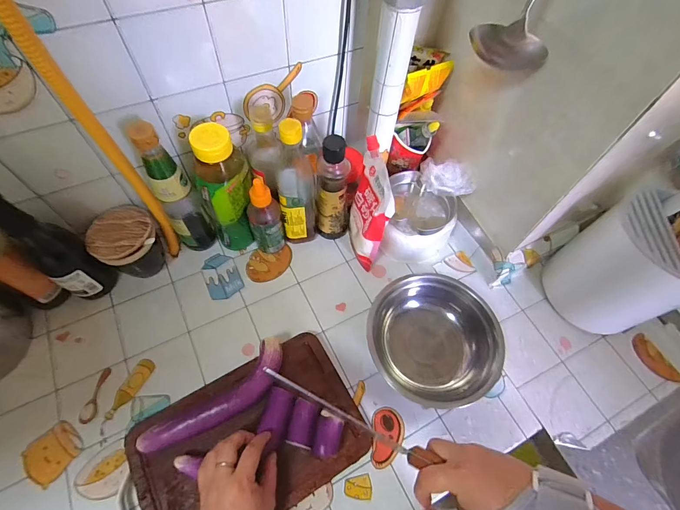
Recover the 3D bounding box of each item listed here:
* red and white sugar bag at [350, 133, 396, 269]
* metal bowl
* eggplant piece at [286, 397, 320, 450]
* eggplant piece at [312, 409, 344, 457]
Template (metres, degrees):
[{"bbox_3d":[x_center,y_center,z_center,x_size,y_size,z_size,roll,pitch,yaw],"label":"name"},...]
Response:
[{"bbox_3d":[0.048,-0.071,0.582,0.051,0.210,0.117,3,60,-2],"label":"red and white sugar bag"},{"bbox_3d":[0.147,0.130,0.555,0.201,0.067,0.192,1,60,-3],"label":"metal bowl"},{"bbox_3d":[-0.050,0.231,0.476,0.034,0.031,0.057,10,60,2],"label":"eggplant piece"},{"bbox_3d":[-0.016,0.244,0.470,0.034,0.034,0.051,15,61,5],"label":"eggplant piece"}]

